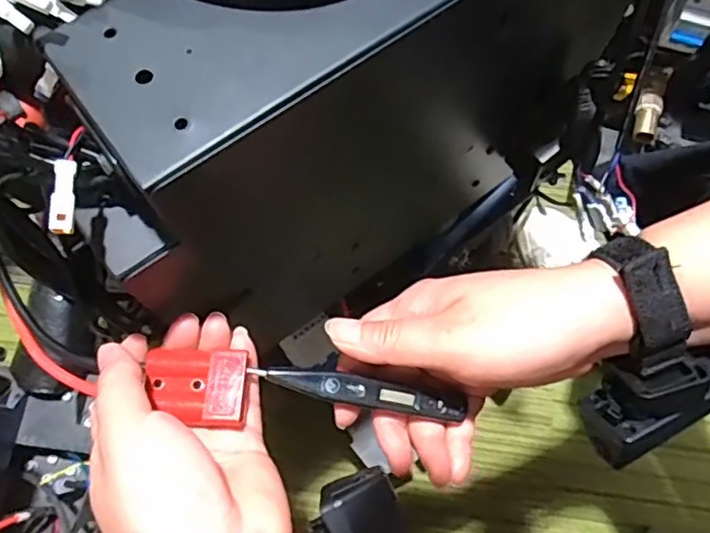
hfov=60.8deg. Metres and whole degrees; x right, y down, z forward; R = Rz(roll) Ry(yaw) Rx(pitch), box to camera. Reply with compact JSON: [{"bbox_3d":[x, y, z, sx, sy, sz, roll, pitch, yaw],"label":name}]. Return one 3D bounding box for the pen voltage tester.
[{"bbox_3d":[0.004,0.059,0.291,0.097,0.009,0.014,11,71,-6],"label":"pen voltage tester"}]

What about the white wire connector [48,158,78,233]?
[{"bbox_3d":[-0.104,-0.025,0.216,0.007,0.004,0.028,-2,71,-2],"label":"white wire connector"}]

